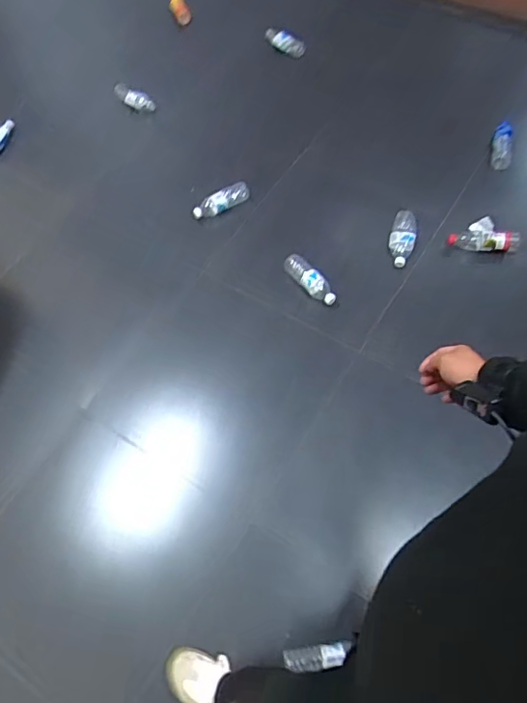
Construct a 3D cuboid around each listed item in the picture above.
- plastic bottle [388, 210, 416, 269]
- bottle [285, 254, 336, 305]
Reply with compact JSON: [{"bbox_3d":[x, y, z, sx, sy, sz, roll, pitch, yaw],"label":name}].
[{"bbox_3d":[0.461,-0.380,1.824,0.079,0.071,0.243,8,62,9],"label":"plastic bottle"},{"bbox_3d":[0.150,-0.224,1.738,0.068,0.078,0.215,-41,66,-17],"label":"bottle"}]

